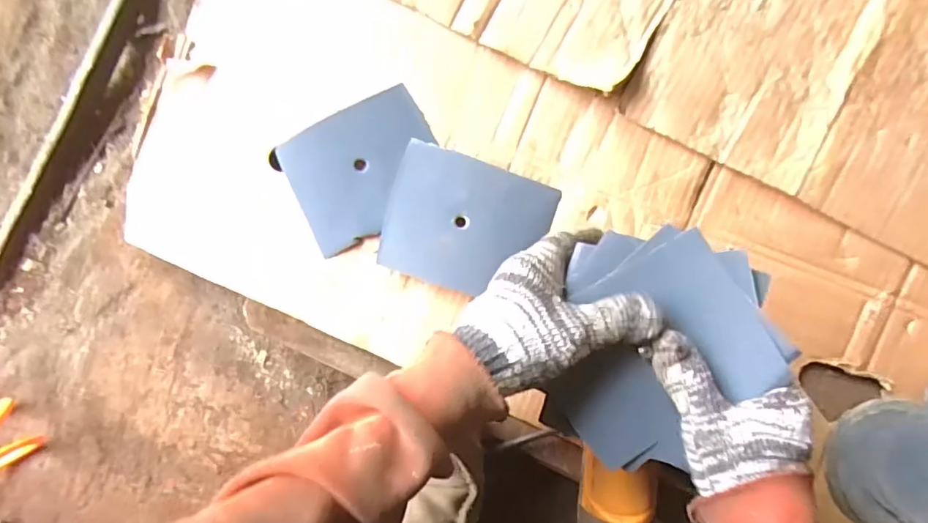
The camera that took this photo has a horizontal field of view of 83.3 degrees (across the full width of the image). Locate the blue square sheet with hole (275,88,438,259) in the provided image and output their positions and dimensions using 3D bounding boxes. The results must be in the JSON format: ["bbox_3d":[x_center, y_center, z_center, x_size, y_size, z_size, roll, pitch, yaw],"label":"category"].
[{"bbox_3d":[-0.092,-0.086,0.486,0.137,0.010,0.113,-26,94,1],"label":"blue square sheet with hole"}]

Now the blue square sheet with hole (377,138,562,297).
[{"bbox_3d":[0.000,-0.034,0.471,0.143,0.007,0.117,19,89,4],"label":"blue square sheet with hole"}]

